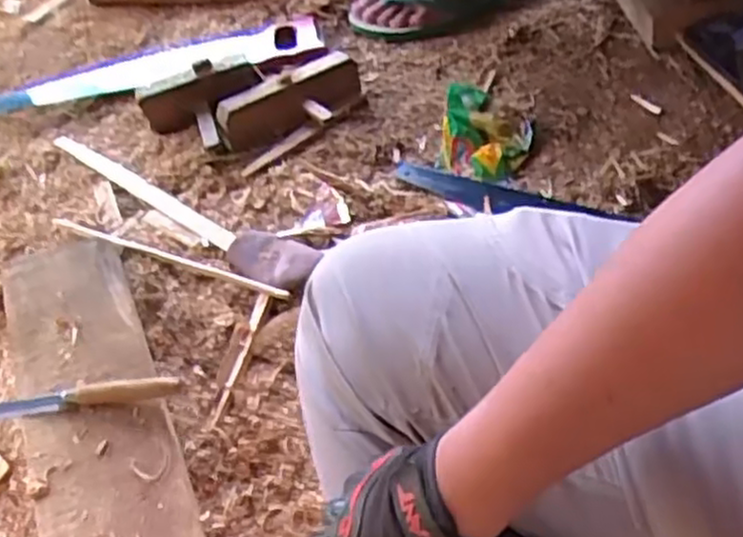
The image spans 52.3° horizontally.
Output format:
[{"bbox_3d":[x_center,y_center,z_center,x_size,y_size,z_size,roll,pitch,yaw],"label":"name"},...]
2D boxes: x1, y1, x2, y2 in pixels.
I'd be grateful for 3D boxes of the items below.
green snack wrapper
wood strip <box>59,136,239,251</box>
[{"bbox_3d":[0.139,-0.166,0.911,0.104,0.033,0.127,6,53,9],"label":"green snack wrapper"},{"bbox_3d":[-0.278,-0.097,0.904,0.308,0.007,0.023,29,60,24],"label":"wood strip"}]

